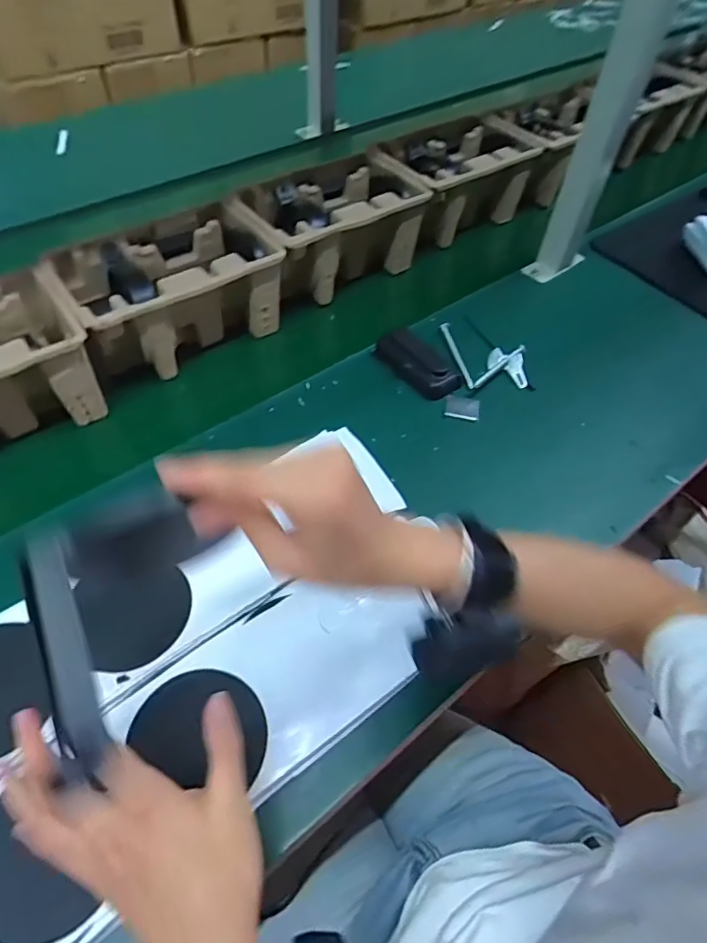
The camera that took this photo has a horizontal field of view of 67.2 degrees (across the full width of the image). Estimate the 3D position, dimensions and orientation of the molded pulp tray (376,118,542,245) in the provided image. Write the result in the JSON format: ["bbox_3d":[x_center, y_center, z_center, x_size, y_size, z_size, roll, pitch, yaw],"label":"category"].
[{"bbox_3d":[0.151,-0.433,0.801,0.242,0.107,0.148,-28,57,-24],"label":"molded pulp tray"}]

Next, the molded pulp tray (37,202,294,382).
[{"bbox_3d":[-0.204,-0.198,0.609,0.227,0.109,0.143,-29,57,-24],"label":"molded pulp tray"}]

